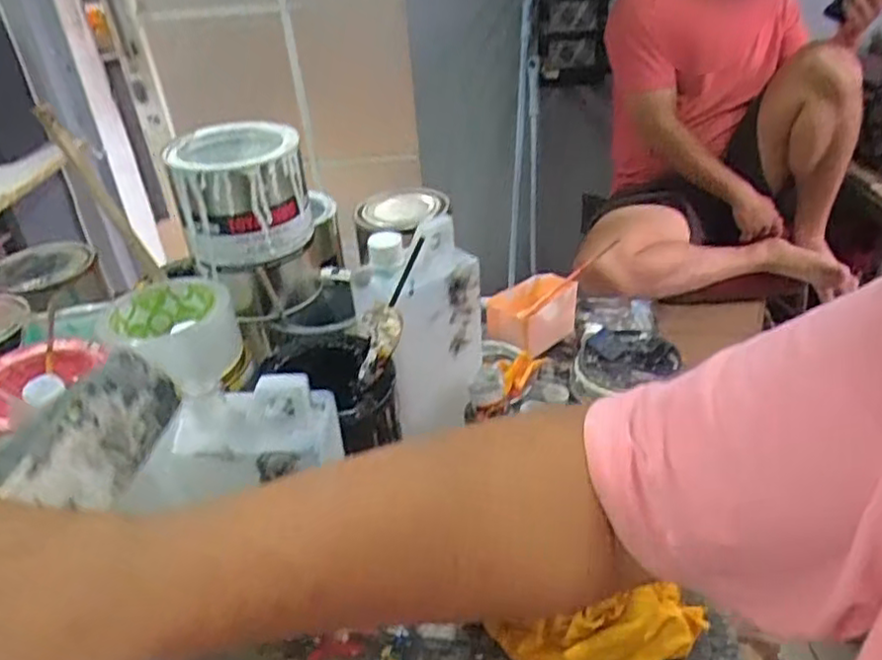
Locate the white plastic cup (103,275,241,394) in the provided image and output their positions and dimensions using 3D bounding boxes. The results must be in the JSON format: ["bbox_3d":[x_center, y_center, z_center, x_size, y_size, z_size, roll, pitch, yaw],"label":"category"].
[{"bbox_3d":[-0.207,0.006,0.536,0.093,0.062,0.081,-10,34,-9],"label":"white plastic cup"}]

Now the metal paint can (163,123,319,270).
[{"bbox_3d":[-0.166,-0.116,0.573,0.101,0.087,0.104,-3,33,2],"label":"metal paint can"}]

